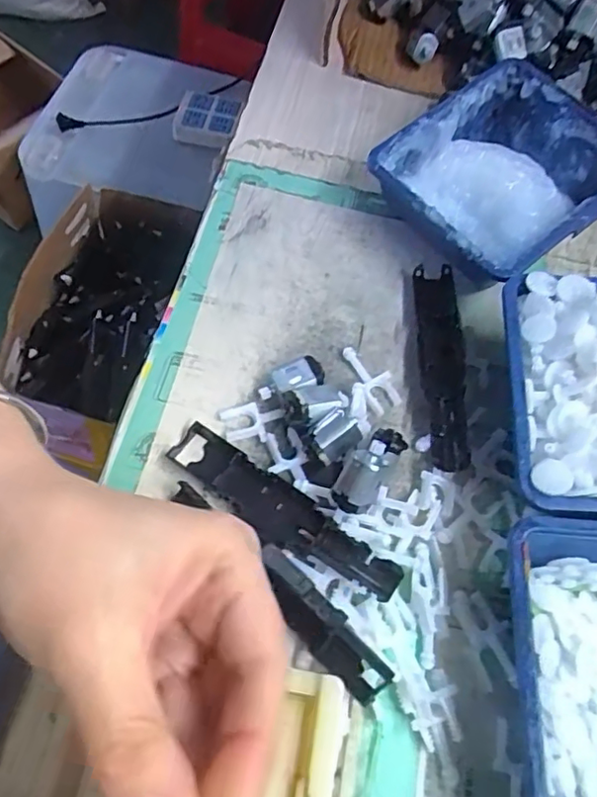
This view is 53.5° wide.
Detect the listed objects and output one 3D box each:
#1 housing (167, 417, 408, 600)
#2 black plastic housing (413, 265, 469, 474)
[{"bbox_3d":[-0.009,0.051,0.269,0.119,0.011,0.023,37,65,12],"label":"housing"},{"bbox_3d":[0.078,-0.018,0.315,0.022,0.010,0.118,3,63,-5],"label":"black plastic housing"}]

